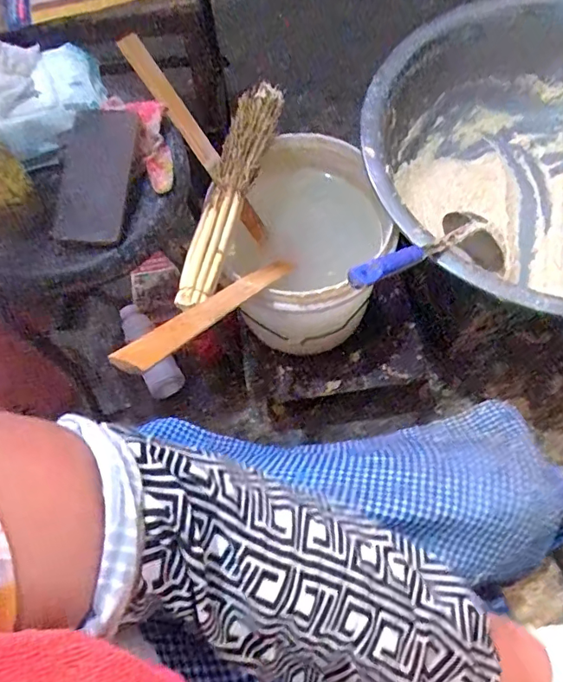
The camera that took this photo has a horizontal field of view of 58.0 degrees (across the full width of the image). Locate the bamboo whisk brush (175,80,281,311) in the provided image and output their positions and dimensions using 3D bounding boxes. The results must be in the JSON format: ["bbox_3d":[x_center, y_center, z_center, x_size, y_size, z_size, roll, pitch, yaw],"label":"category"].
[{"bbox_3d":[-0.067,-0.189,0.618,0.056,0.042,0.334,14,68,8],"label":"bamboo whisk brush"}]

